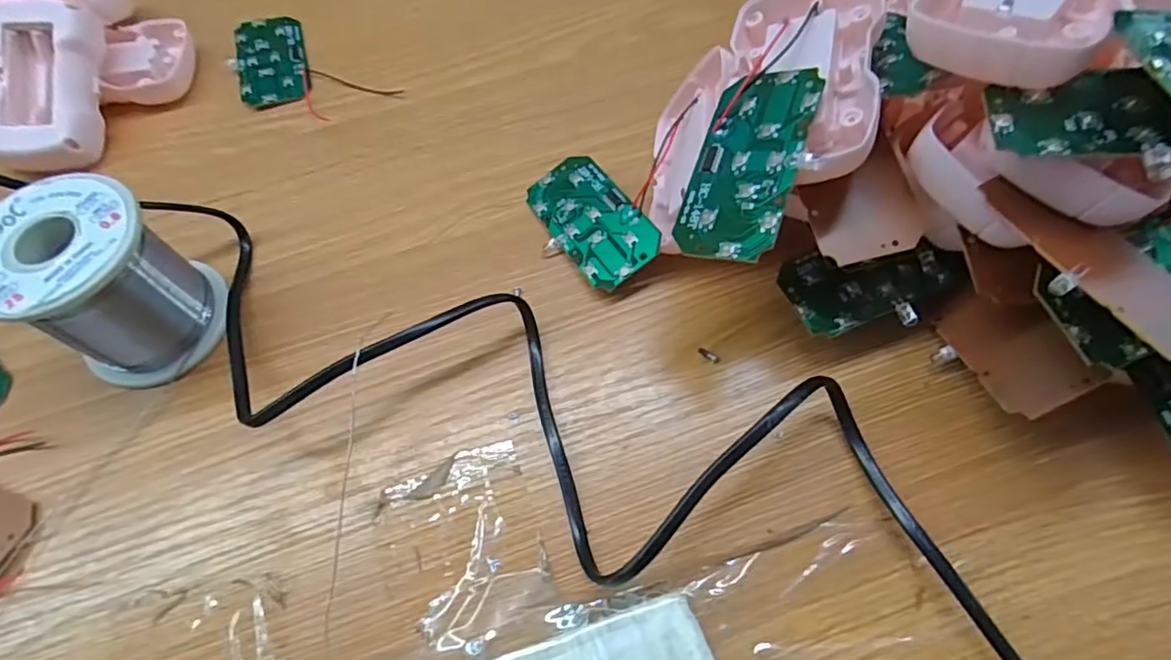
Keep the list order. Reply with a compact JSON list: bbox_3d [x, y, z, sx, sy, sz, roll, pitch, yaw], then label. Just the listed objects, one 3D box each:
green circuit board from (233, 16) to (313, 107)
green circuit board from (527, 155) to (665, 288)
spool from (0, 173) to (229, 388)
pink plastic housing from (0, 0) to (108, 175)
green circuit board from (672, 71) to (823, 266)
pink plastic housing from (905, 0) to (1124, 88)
[{"bbox_3d":[-0.180,-0.156,0.345,0.037,0.004,0.073,-18,64,-7],"label":"green circuit board"},{"bbox_3d":[0.001,-0.050,0.274,0.041,0.004,0.073,-39,61,2],"label":"green circuit board"},{"bbox_3d":[-0.193,-0.018,0.242,0.062,0.062,0.061,25,67,14],"label":"spool"},{"bbox_3d":[-0.279,-0.123,0.307,0.048,0.019,0.084,-3,89,-9],"label":"pink plastic housing"},{"bbox_3d":[0.055,-0.059,0.208,0.038,0.004,0.072,12,77,37],"label":"green circuit board"},{"bbox_3d":[0.147,-0.114,0.195,0.054,0.018,0.090,39,71,19],"label":"pink plastic housing"}]

